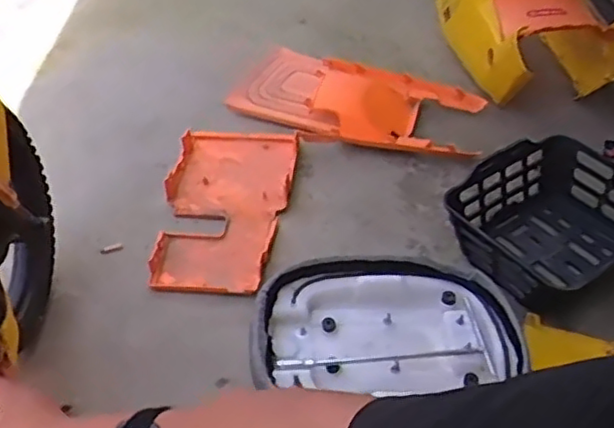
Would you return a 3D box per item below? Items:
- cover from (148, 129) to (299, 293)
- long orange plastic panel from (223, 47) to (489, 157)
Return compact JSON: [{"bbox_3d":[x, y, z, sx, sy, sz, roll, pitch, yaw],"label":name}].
[{"bbox_3d":[-0.149,-0.022,1.235,0.231,0.040,0.430,5,41,1],"label":"cover"},{"bbox_3d":[0.107,-0.249,1.455,0.532,0.062,0.276,17,43,14],"label":"long orange plastic panel"}]

